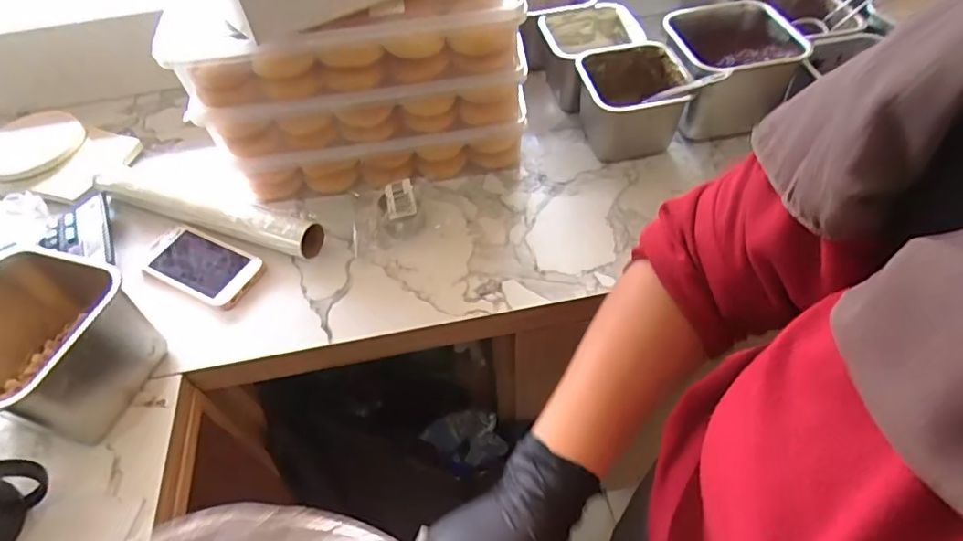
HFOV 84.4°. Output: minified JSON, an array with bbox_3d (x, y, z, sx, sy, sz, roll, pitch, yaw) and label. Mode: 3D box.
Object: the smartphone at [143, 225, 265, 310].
[{"bbox_3d":[-0.310,-0.008,0.591,0.127,0.011,0.072,19,56,19],"label":"smartphone"}]

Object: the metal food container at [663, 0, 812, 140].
[{"bbox_3d":[0.297,-0.236,0.645,0.143,0.106,0.144,-8,51,-1],"label":"metal food container"}]

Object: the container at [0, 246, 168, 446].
[{"bbox_3d":[-0.387,0.067,0.476,0.134,0.100,0.135,15,54,16],"label":"container"}]

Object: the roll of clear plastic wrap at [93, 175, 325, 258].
[{"bbox_3d":[-0.319,-0.070,0.613,0.297,0.030,0.031,14,54,16],"label":"roll of clear plastic wrap"}]

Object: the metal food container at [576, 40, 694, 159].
[{"bbox_3d":[0.179,-0.199,0.652,0.109,0.100,0.119,-14,52,-6],"label":"metal food container"}]

